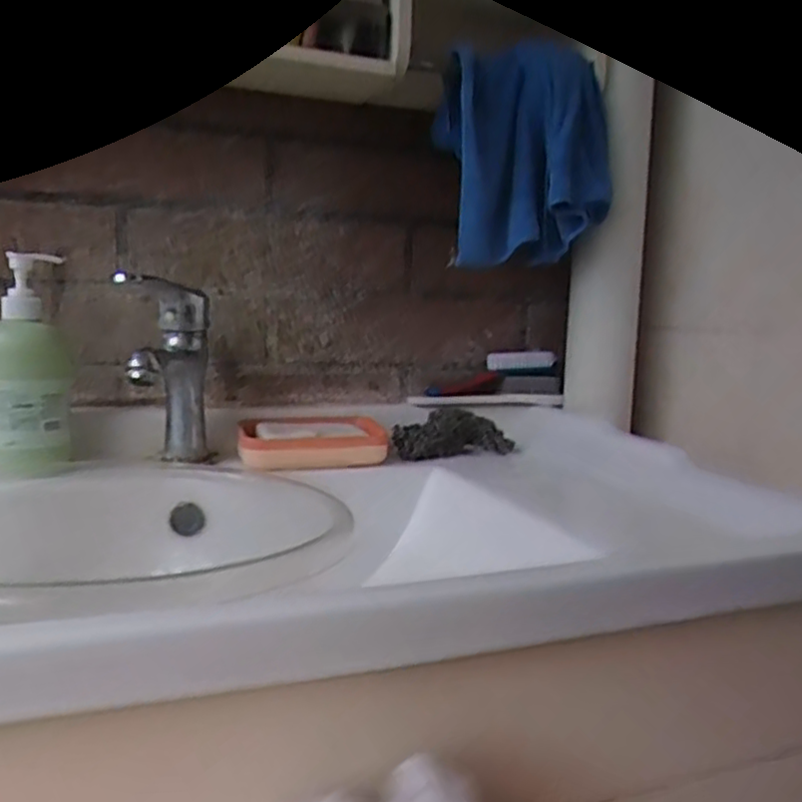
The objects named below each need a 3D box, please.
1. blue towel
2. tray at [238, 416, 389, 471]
[{"bbox_3d":[0.127,-0.250,0.744,0.171,0.206,0.094,4,8,13],"label":"blue towel"},{"bbox_3d":[-0.088,0.043,0.715,0.145,0.039,0.092,-1,8,-19],"label":"tray"}]

